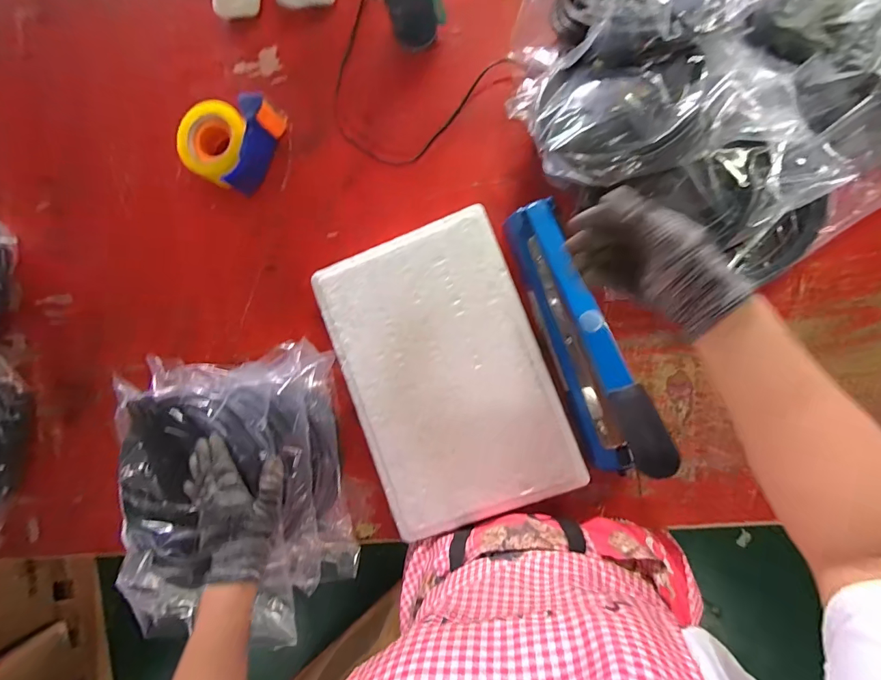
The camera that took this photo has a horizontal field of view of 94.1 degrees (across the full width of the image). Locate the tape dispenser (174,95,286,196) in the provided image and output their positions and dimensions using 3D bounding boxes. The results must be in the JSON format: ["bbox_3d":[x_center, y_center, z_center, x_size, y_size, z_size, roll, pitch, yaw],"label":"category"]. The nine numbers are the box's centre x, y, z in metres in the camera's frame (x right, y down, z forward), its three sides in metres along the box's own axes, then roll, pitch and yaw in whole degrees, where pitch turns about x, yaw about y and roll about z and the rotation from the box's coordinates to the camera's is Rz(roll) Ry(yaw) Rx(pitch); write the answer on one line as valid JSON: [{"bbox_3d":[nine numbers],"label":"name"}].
[{"bbox_3d":[-0.354,-0.336,0.692,0.124,0.079,0.155,23,92,8],"label":"tape dispenser"}]

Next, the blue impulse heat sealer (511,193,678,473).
[{"bbox_3d":[0.177,-0.009,0.525,0.063,0.229,0.370,-19,86,7],"label":"blue impulse heat sealer"}]

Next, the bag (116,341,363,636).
[{"bbox_3d":[-0.268,0.179,0.547,0.224,0.171,0.310,-10,87,8],"label":"bag"}]

